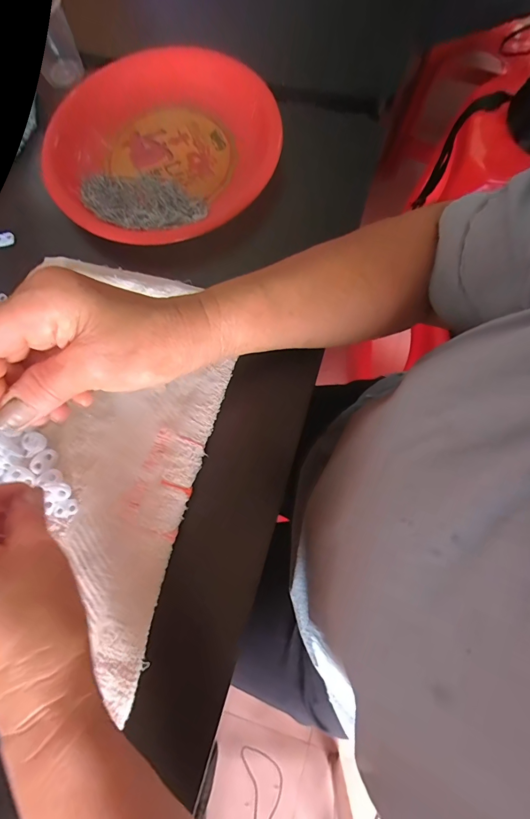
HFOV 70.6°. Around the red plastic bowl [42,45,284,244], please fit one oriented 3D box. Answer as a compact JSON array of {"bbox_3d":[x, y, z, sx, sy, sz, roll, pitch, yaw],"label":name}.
[{"bbox_3d":[-0.100,-0.264,0.371,0.218,0.040,0.221,-1,75,3],"label":"red plastic bowl"}]

